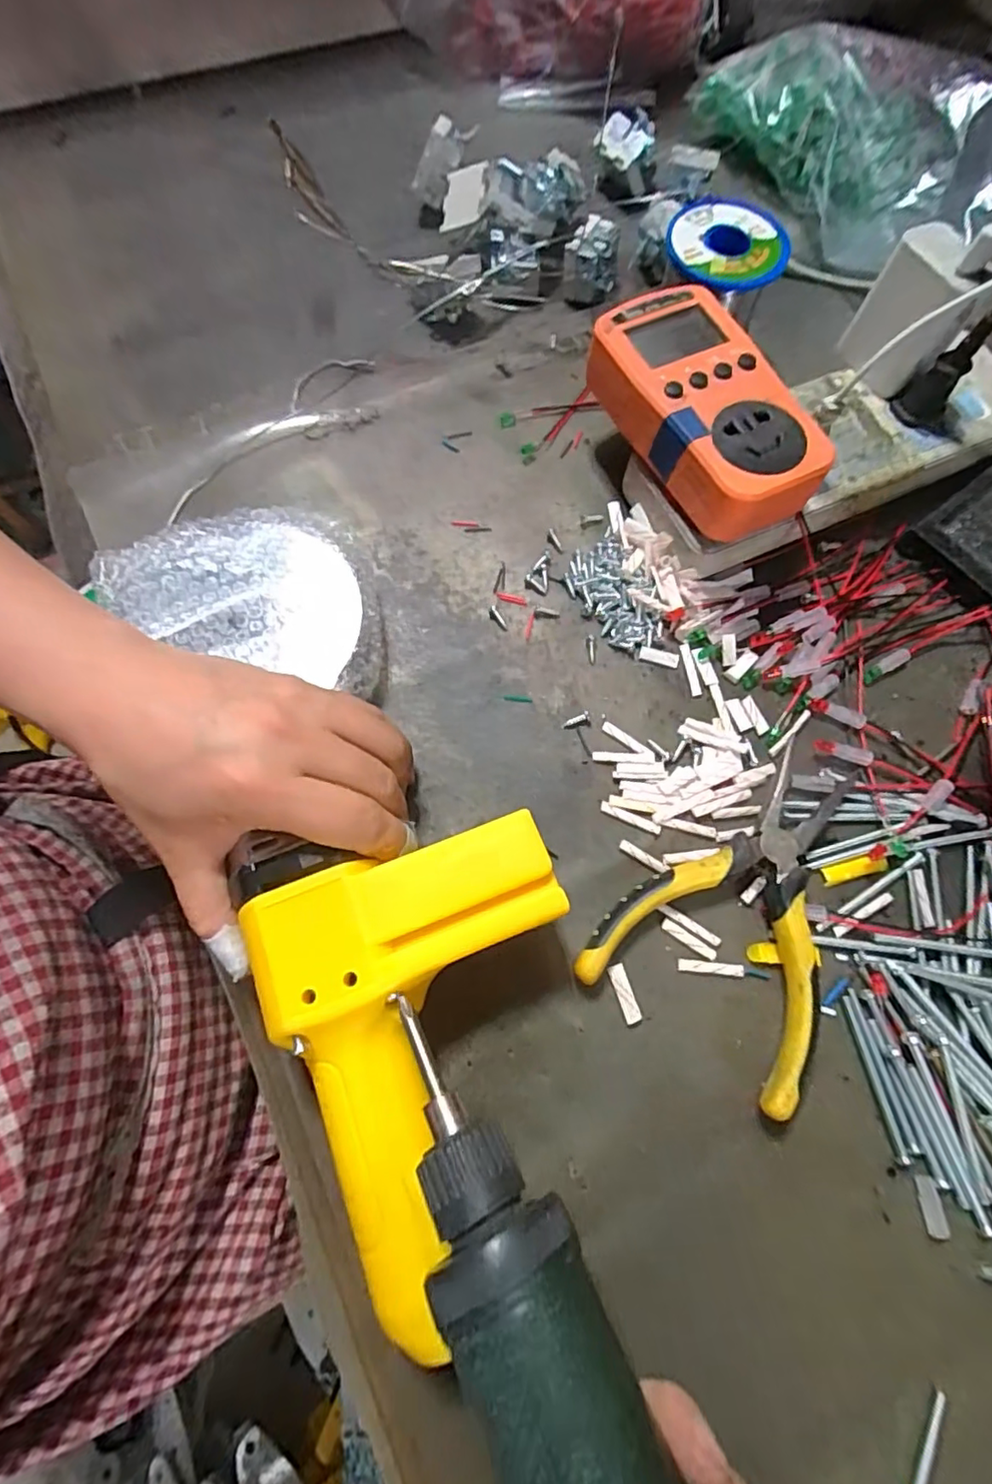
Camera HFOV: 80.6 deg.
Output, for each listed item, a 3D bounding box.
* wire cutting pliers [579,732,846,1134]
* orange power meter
[{"bbox_3d":[0.110,0.066,0.254,0.092,0.020,0.138,34,75,10],"label":"wire cutting pliers"},{"bbox_3d":[0.098,-0.159,0.283,0.068,0.030,0.124,-23,74,-8],"label":"orange power meter"}]

